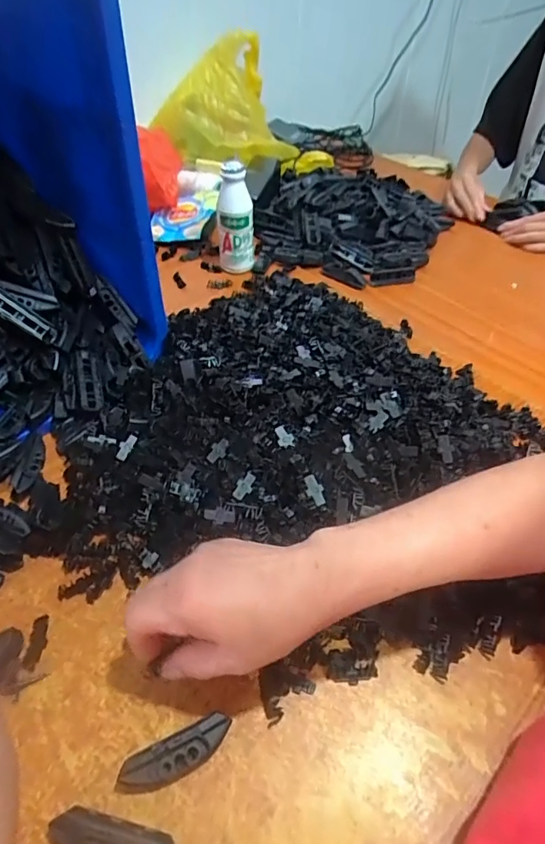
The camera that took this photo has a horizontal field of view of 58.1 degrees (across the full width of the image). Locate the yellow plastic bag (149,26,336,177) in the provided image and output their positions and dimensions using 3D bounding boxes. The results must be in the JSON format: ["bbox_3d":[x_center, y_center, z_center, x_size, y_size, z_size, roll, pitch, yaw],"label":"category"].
[{"bbox_3d":[-0.050,-0.566,0.886,0.254,0.180,0.161,-27,53,-26],"label":"yellow plastic bag"}]

